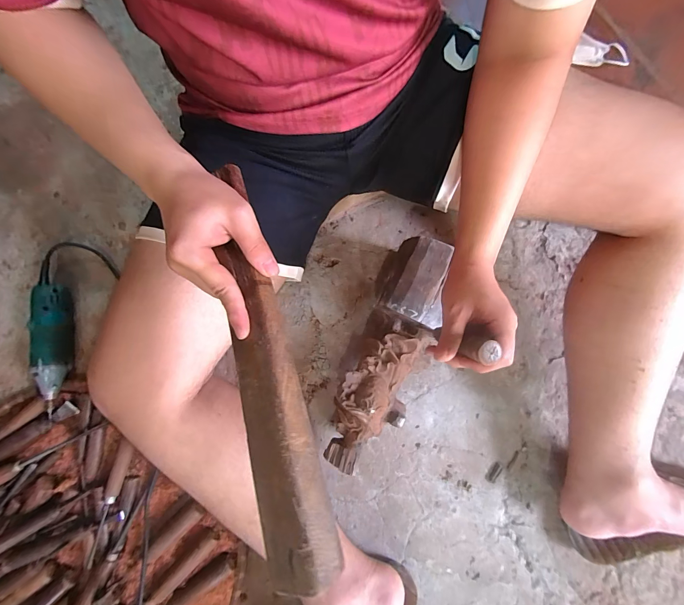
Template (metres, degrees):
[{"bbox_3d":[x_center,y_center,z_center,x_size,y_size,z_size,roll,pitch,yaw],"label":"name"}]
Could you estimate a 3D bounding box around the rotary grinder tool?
[{"bbox_3d":[-0.467,0.073,0.518,0.042,0.047,0.215,-11,78,-2],"label":"rotary grinder tool"}]

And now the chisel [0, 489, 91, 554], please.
[{"bbox_3d":[-0.445,0.320,0.466,0.131,0.020,0.021,-29,78,-30],"label":"chisel"}]

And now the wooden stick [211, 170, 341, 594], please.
[{"bbox_3d":[-0.068,0.034,0.264,0.051,0.024,0.339,-15,73,-3],"label":"wooden stick"}]

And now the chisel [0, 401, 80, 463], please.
[{"bbox_3d":[-0.504,0.214,0.503,0.151,0.028,0.030,-35,80,-7],"label":"chisel"}]

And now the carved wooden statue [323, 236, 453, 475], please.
[{"bbox_3d":[0.073,0.079,0.481,0.093,0.069,0.346,24,92,5],"label":"carved wooden statue"}]

